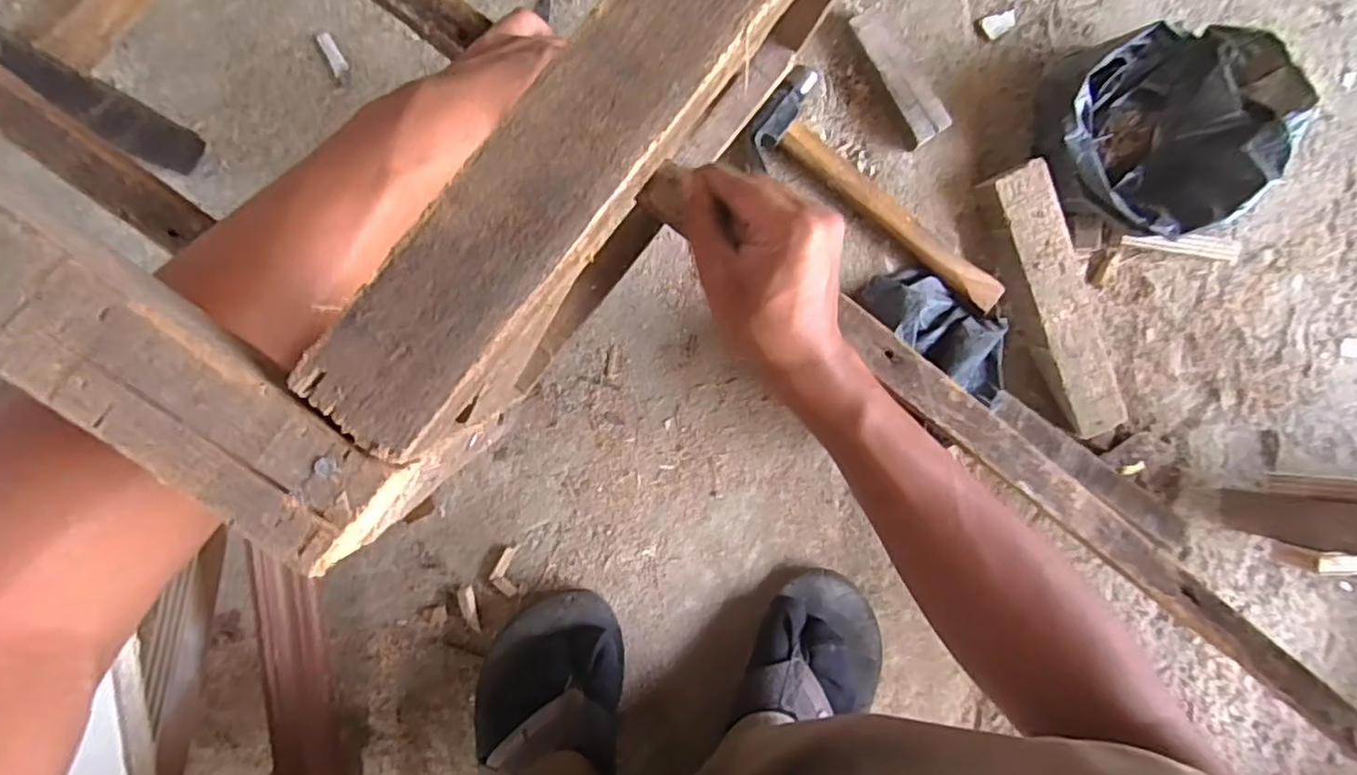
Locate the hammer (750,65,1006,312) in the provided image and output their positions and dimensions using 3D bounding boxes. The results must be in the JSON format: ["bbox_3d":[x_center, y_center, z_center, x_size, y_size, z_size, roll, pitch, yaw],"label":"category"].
[{"bbox_3d":[0.168,-0.154,0.522,0.242,0.028,0.079,35,88,-8],"label":"hammer"}]

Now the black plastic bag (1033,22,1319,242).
[{"bbox_3d":[0.400,-0.207,0.533,0.204,0.076,0.150,-10,94,-7],"label":"black plastic bag"}]

